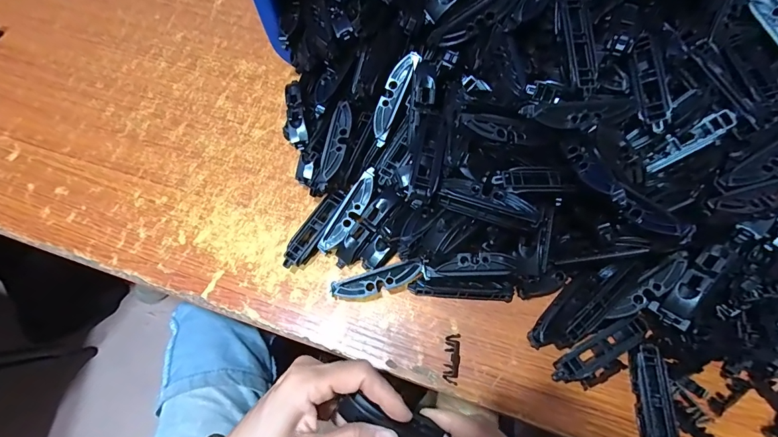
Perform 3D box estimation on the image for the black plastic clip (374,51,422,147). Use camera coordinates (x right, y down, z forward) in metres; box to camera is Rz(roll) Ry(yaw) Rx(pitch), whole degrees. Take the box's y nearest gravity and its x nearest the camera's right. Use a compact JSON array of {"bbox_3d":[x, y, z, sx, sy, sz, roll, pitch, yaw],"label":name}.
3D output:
[{"bbox_3d":[0.003,-0.102,0.322,0.018,0.007,0.079,25,98,12],"label":"black plastic clip"}]

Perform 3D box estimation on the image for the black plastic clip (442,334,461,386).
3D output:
[{"bbox_3d":[0.049,0.108,0.293,0.012,0.007,0.037,7,69,5],"label":"black plastic clip"}]

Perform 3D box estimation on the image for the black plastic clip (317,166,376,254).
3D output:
[{"bbox_3d":[-0.033,-0.006,0.321,0.018,0.008,0.081,32,89,14],"label":"black plastic clip"}]

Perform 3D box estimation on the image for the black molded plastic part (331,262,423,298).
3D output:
[{"bbox_3d":[-0.009,0.053,0.311,0.073,0.019,0.015,-13,68,-3],"label":"black molded plastic part"}]

